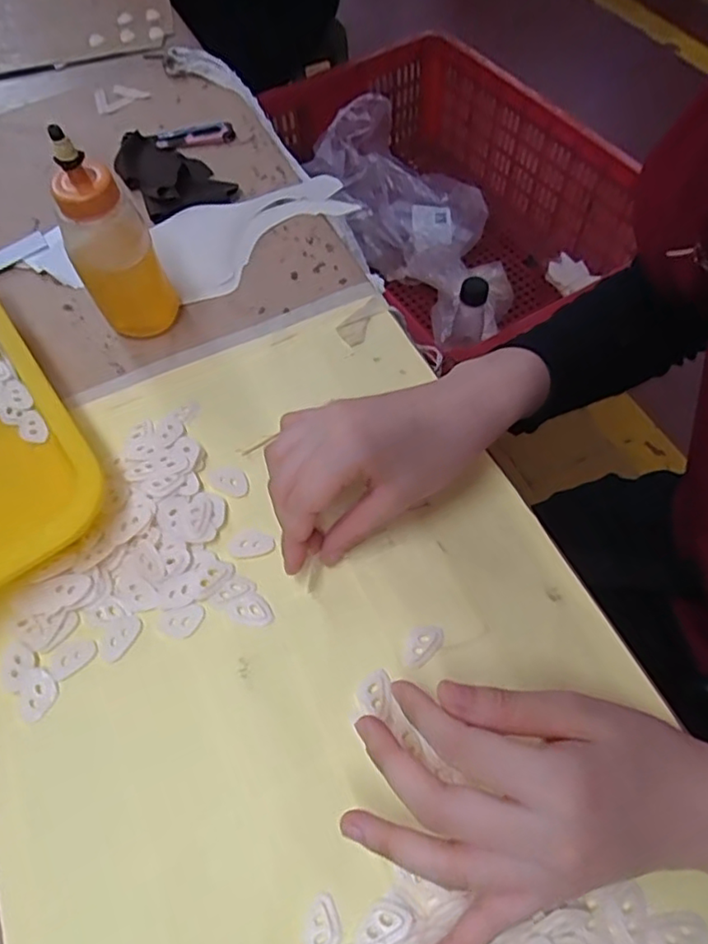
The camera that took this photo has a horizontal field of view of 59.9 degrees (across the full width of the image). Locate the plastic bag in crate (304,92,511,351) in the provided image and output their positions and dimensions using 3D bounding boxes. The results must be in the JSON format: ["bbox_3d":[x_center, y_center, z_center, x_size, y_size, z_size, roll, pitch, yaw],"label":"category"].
[{"bbox_3d":[0.114,-0.386,0.905,0.261,0.202,0.347,-41,66,-19],"label":"plastic bag in crate"}]

